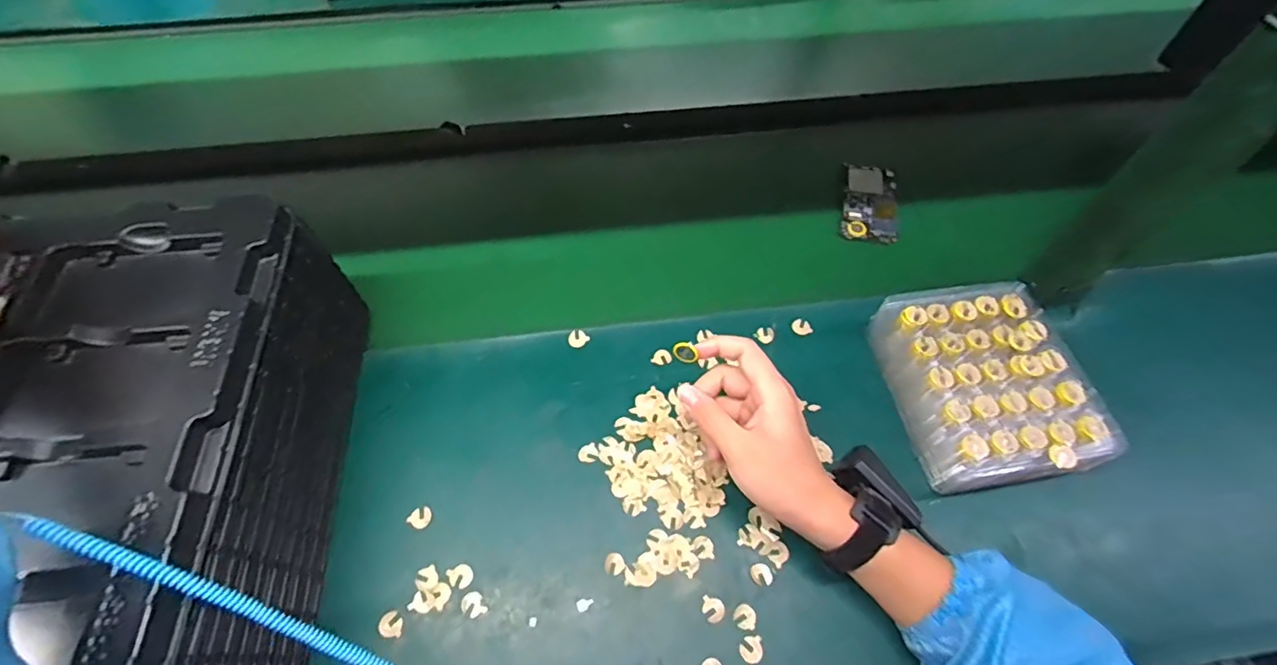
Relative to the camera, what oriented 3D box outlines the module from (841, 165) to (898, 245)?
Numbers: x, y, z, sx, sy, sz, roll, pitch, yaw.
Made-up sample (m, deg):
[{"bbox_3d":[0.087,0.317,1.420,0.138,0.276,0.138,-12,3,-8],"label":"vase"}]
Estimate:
[{"bbox_3d":[0.283,-0.158,0.680,0.063,0.011,0.121,10,65,5],"label":"module"}]

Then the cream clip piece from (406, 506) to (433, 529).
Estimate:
[{"bbox_3d":[-0.185,0.157,0.473,0.018,0.004,0.018,0,57,0],"label":"cream clip piece"}]

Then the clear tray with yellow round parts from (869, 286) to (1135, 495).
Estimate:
[{"bbox_3d":[0.310,0.046,0.507,0.152,0.066,0.184,-7,58,-5],"label":"clear tray with yellow round parts"}]

